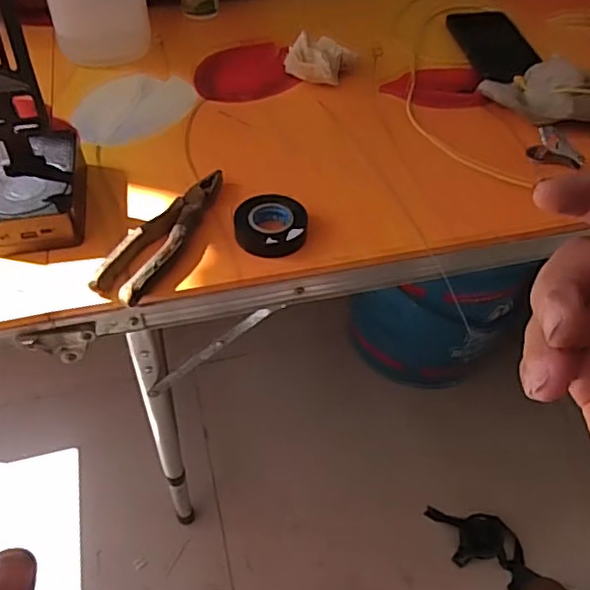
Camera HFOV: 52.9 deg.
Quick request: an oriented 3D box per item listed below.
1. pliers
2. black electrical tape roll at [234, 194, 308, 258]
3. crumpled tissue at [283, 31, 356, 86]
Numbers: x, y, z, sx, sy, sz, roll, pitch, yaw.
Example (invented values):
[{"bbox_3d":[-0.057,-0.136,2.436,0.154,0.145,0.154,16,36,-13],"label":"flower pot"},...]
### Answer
[{"bbox_3d":[-0.109,-0.054,0.503,0.044,0.019,0.161,20,51,15],"label":"pliers"},{"bbox_3d":[-0.020,-0.057,0.508,0.060,0.022,0.063,1,49,-1],"label":"black electrical tape roll"},{"bbox_3d":[0.032,-0.273,0.682,0.070,0.043,0.062,-30,56,-25],"label":"crumpled tissue"}]

